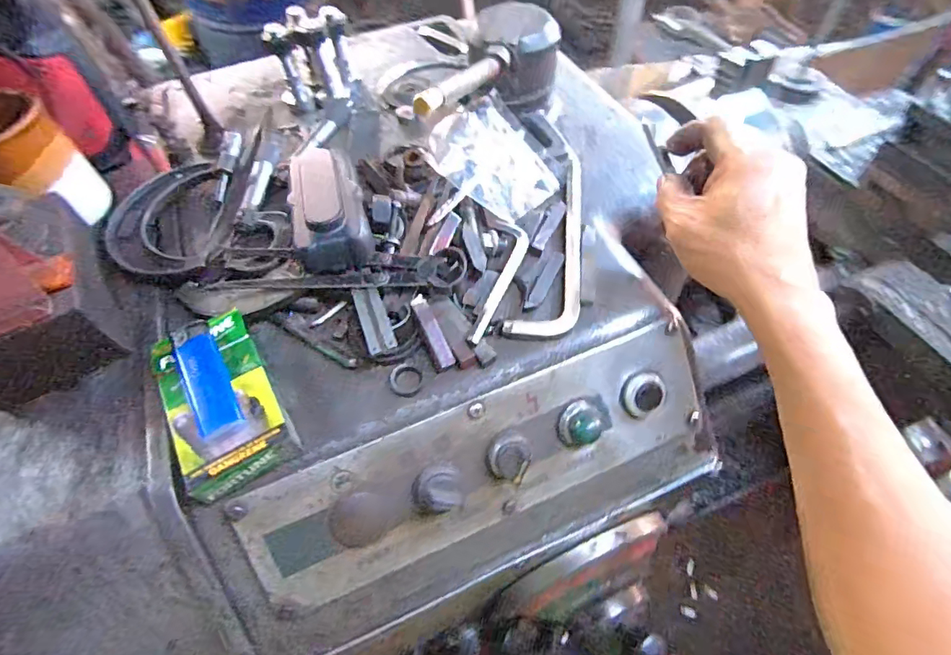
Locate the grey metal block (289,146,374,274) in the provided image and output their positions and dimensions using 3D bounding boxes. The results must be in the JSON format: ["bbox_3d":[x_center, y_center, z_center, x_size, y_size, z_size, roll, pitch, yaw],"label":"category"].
[{"bbox_3d":[-0.099,-0.083,0.329,0.045,0.020,0.101,-15,57,-7],"label":"grey metal block"}]

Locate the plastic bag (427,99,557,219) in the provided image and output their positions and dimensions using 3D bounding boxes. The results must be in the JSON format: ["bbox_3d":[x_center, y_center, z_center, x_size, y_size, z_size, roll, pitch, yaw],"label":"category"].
[{"bbox_3d":[0.015,-0.132,0.385,0.099,0.015,0.079,45,64,7],"label":"plastic bag"}]

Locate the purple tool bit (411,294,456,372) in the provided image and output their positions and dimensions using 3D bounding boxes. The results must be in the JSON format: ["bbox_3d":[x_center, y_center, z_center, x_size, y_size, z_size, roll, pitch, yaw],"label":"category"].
[{"bbox_3d":[-0.028,0.004,0.310,0.014,0.017,0.050,-22,58,-12],"label":"purple tool bit"}]

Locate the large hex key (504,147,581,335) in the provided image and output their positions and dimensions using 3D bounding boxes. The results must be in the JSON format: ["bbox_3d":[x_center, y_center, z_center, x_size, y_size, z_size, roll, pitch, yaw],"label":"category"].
[{"bbox_3d":[0.065,-0.066,0.357,0.041,0.011,0.188,13,58,11],"label":"large hex key"}]

